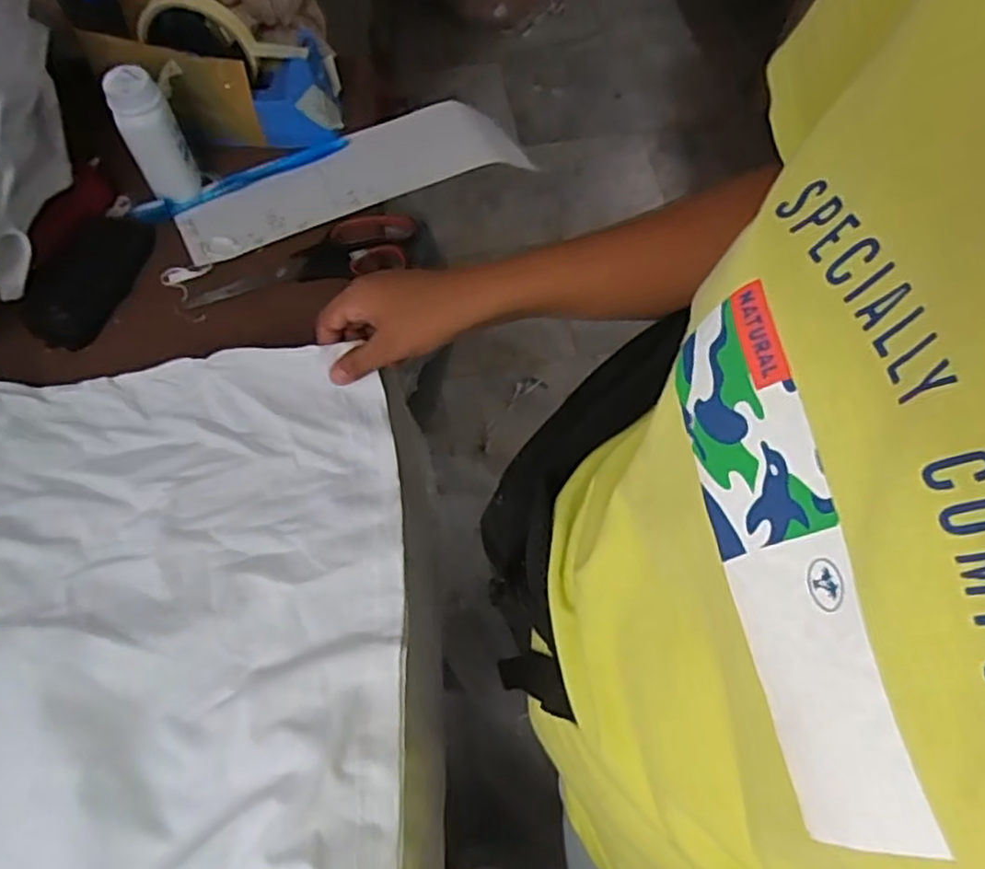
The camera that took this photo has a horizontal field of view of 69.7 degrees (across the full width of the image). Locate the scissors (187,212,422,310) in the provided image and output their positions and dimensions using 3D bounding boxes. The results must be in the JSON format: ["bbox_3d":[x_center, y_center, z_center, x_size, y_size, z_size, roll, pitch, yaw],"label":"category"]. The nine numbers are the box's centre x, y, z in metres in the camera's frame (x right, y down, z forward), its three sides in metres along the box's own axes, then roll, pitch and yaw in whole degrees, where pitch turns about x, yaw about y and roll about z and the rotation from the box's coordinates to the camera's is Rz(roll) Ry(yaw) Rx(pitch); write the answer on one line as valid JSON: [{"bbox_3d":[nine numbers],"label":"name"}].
[{"bbox_3d":[-0.149,-0.138,0.550,0.182,0.015,0.053,-20,68,-10],"label":"scissors"}]

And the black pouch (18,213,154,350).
[{"bbox_3d":[-0.303,-0.123,0.529,0.049,0.030,0.114,13,66,4],"label":"black pouch"}]

